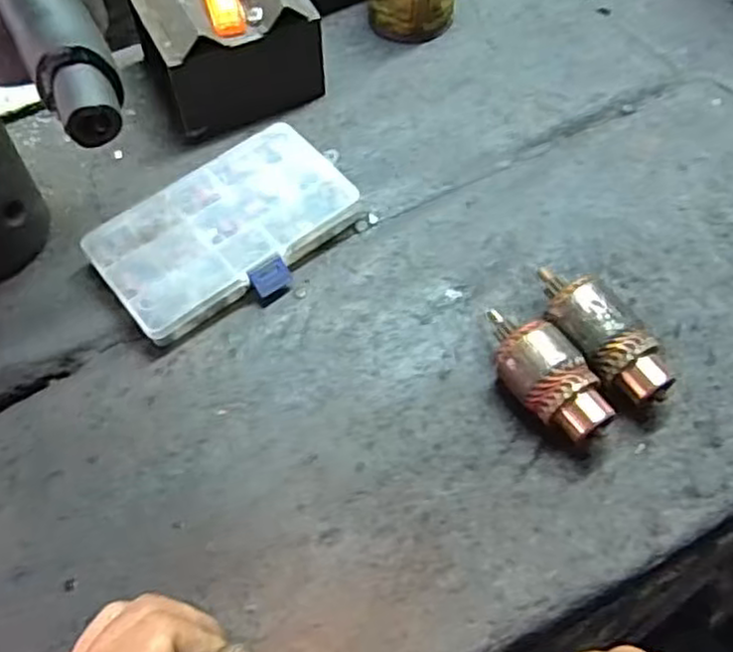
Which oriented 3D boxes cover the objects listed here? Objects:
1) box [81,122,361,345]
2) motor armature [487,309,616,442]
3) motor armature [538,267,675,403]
[{"bbox_3d":[-0.096,-0.066,0.513,0.177,0.027,0.111,-39,63,-20],"label":"box"},{"bbox_3d":[0.105,0.027,0.433,0.045,0.042,0.093,-28,60,-14],"label":"motor armature"},{"bbox_3d":[0.140,0.005,0.444,0.036,0.048,0.101,-32,61,-16],"label":"motor armature"}]

